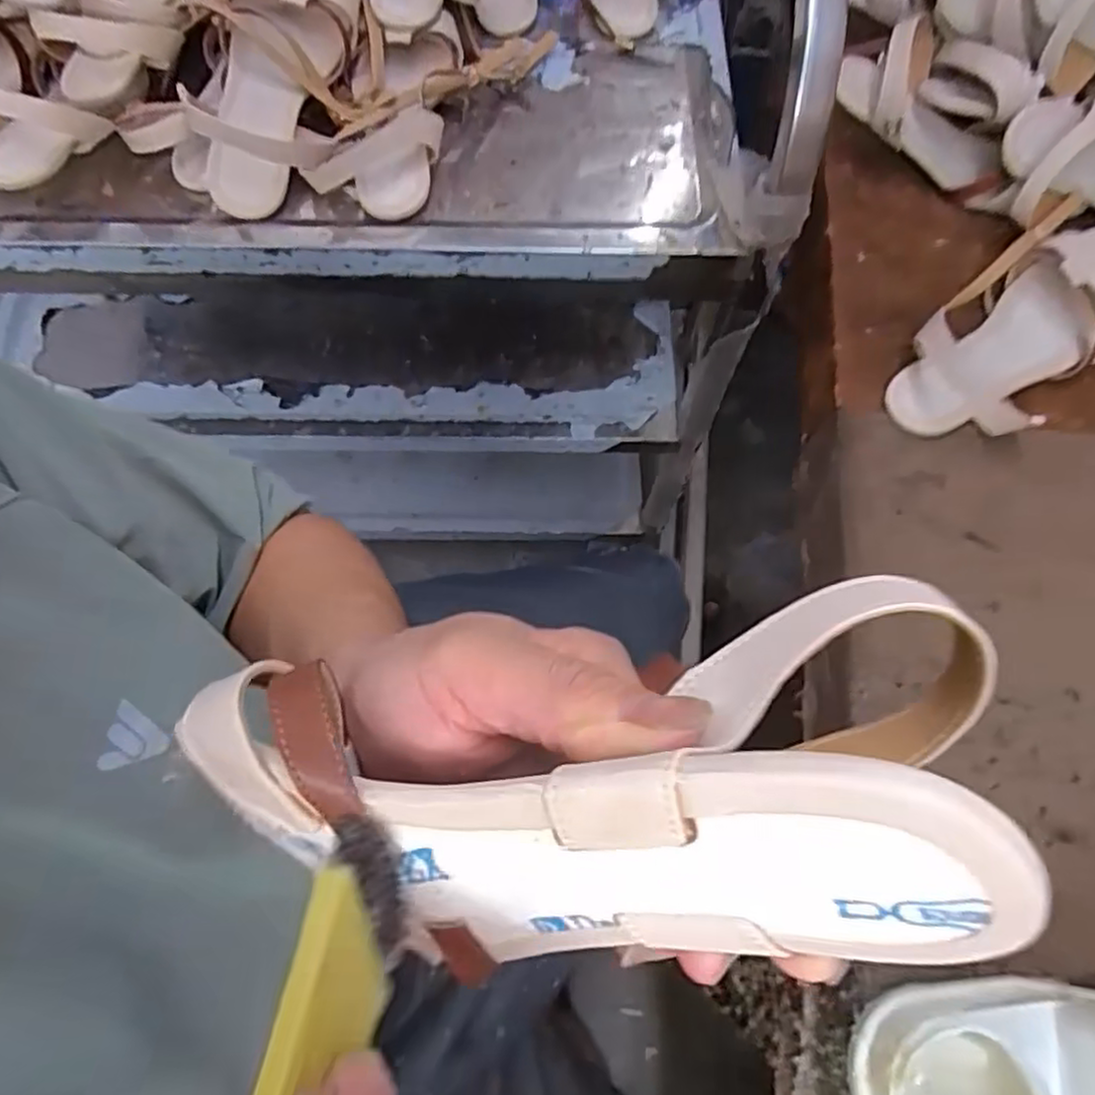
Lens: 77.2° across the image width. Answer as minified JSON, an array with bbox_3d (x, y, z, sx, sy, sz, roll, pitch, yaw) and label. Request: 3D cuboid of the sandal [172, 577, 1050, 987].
[{"bbox_3d":[0.000,0.056,0.175,0.196,0.089,0.064,-6,28,25],"label":"sandal"}]

